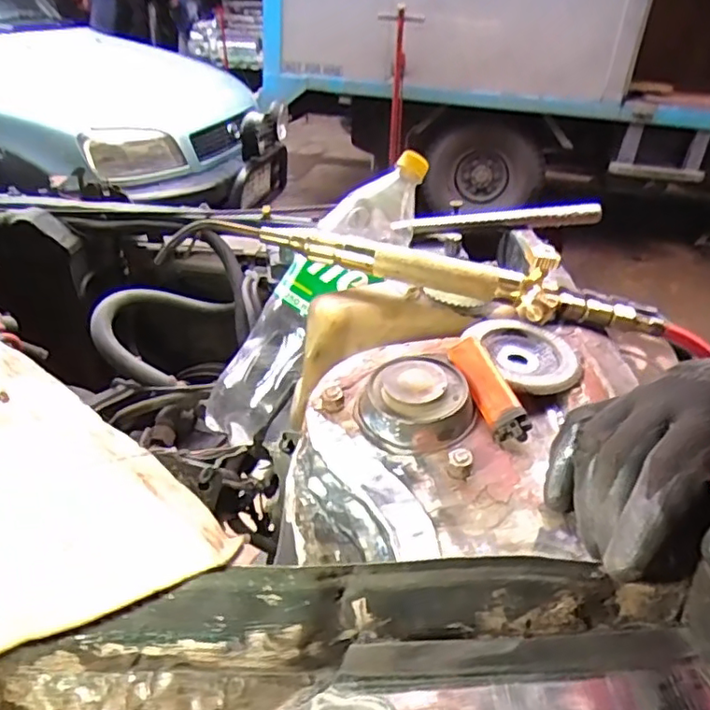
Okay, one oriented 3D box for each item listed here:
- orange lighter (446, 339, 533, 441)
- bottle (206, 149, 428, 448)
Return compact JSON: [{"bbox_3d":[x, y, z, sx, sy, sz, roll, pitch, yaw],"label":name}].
[{"bbox_3d":[0.086,0.022,0.394,0.019,0.019,0.078,-10,53,-23],"label":"orange lighter"},{"bbox_3d":[-0.038,-0.055,0.609,0.067,0.336,0.082,33,5,-43],"label":"bottle"}]

